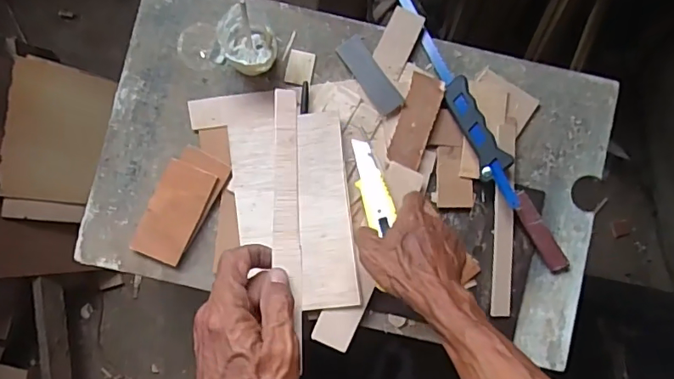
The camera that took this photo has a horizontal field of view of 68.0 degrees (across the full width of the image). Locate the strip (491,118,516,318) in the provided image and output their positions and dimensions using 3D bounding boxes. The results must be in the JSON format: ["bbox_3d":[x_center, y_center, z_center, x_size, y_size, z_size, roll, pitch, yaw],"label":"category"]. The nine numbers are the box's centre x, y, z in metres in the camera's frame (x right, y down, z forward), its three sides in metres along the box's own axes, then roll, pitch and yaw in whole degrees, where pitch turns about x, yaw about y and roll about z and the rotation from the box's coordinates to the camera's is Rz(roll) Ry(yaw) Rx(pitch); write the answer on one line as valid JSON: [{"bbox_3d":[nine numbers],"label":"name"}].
[{"bbox_3d":[0.191,0.032,0.570,0.022,0.009,0.223,2,88,3],"label":"strip"}]

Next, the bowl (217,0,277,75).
[{"bbox_3d":[-0.098,-0.163,0.558,0.069,0.059,0.058,35,87,-1],"label":"bowl"}]

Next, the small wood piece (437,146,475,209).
[{"bbox_3d":[0.136,-0.014,0.579,0.040,0.006,0.070,-2,88,-2],"label":"small wood piece"}]

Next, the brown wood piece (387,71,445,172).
[{"bbox_3d":[0.090,-0.079,0.571,0.038,0.005,0.106,19,87,-1],"label":"brown wood piece"}]

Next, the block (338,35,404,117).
[{"bbox_3d":[0.038,-0.132,0.576,0.030,0.004,0.099,-35,79,10],"label":"block"}]

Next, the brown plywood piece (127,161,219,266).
[{"bbox_3d":[-0.183,0.026,0.561,0.056,0.008,0.110,25,87,-1],"label":"brown plywood piece"}]

